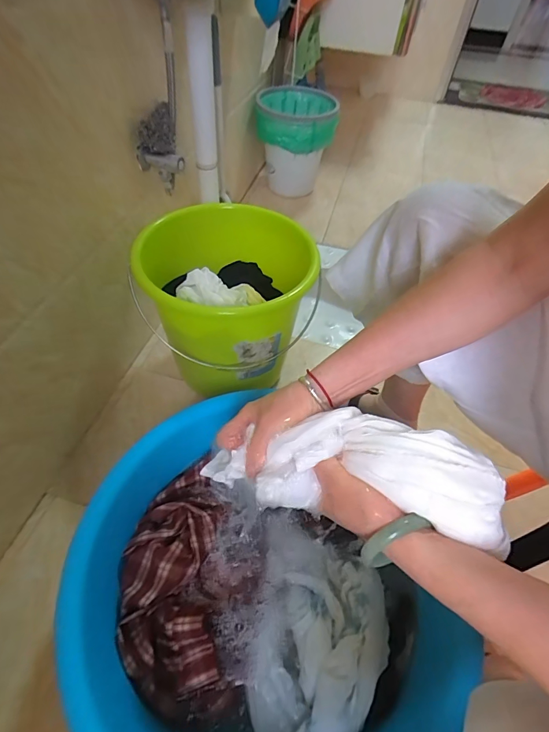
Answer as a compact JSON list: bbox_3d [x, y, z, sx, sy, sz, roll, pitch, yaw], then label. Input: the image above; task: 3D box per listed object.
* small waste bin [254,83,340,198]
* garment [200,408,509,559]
[{"bbox_3d":[0.067,-0.725,1.262,0.248,0.299,0.275,4,52,1],"label":"small waste bin"},{"bbox_3d":[0.060,0.094,0.356,0.276,0.059,0.093,0,49,20],"label":"garment"}]

